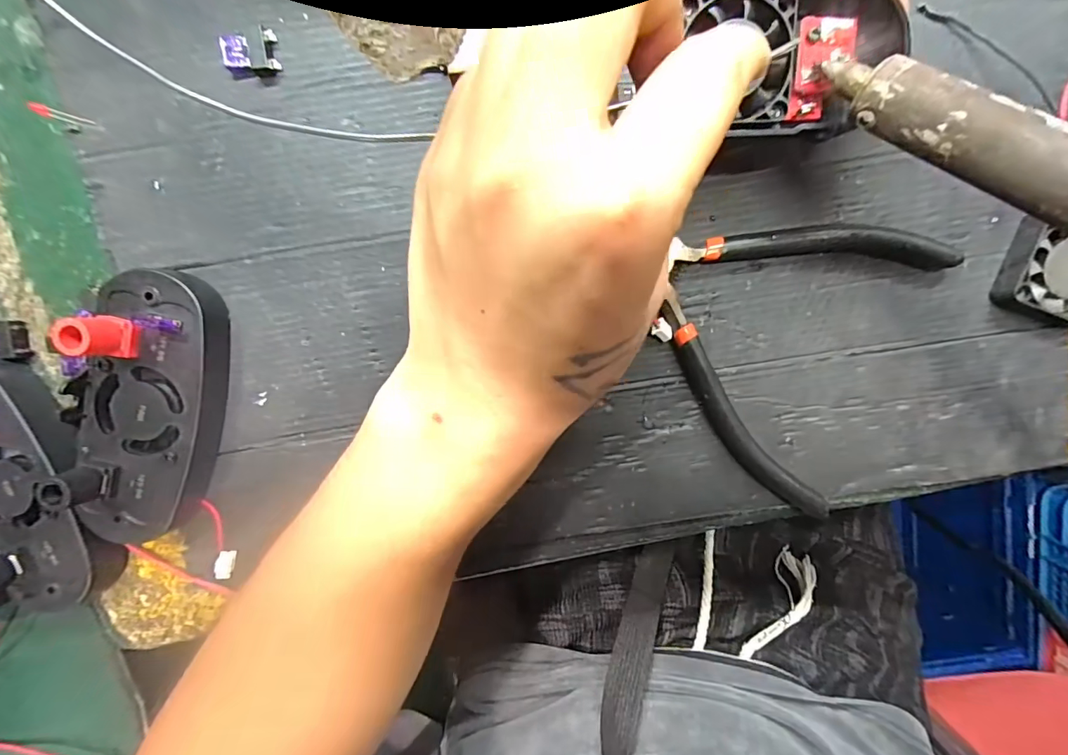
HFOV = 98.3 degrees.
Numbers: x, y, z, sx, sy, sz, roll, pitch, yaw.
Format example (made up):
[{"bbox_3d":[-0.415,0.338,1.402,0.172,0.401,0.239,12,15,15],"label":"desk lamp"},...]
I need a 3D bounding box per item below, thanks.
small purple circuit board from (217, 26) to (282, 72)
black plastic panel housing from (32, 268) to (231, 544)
[{"bbox_3d":[-0.114,-0.130,0.185,0.021,0.007,0.015,-7,98,1],"label":"small purple circuit board"},{"bbox_3d":[-0.163,0.014,0.190,0.050,0.037,0.112,11,98,-1],"label":"black plastic panel housing"}]

